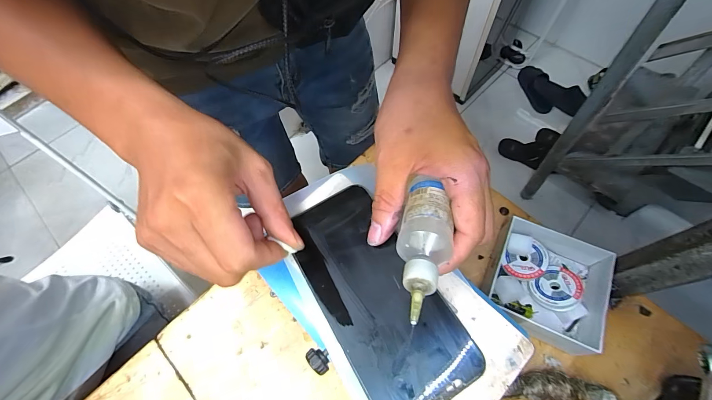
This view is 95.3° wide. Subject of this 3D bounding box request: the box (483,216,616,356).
[{"bbox_3d":[0.194,0.088,0.337,0.102,0.061,0.103,22,66,13],"label":"box"}]

